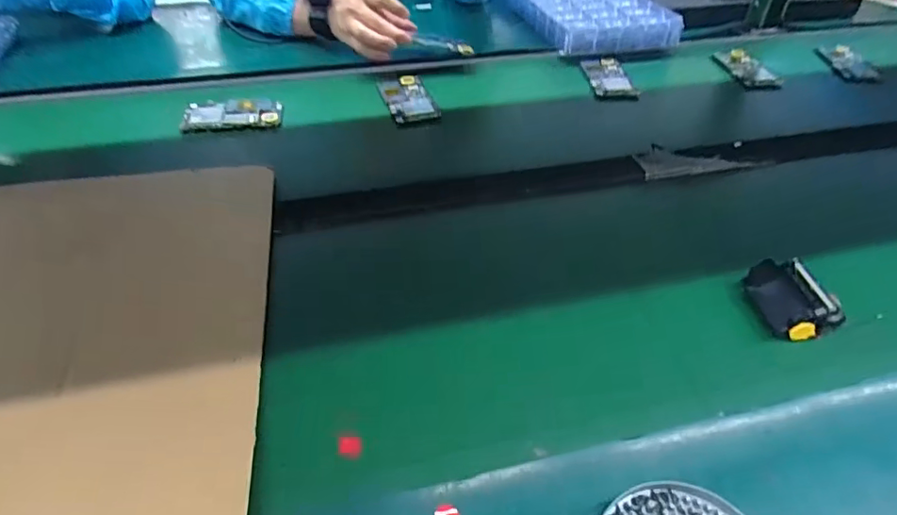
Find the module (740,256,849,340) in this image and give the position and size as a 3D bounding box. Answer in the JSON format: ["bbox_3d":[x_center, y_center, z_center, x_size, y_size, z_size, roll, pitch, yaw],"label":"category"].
[{"bbox_3d":[0.304,0.037,0.479,0.053,0.033,0.080,-8,46,-9],"label":"module"}]

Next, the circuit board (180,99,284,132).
[{"bbox_3d":[-0.281,-0.190,0.702,0.120,0.011,0.065,-7,45,-10],"label":"circuit board"}]

